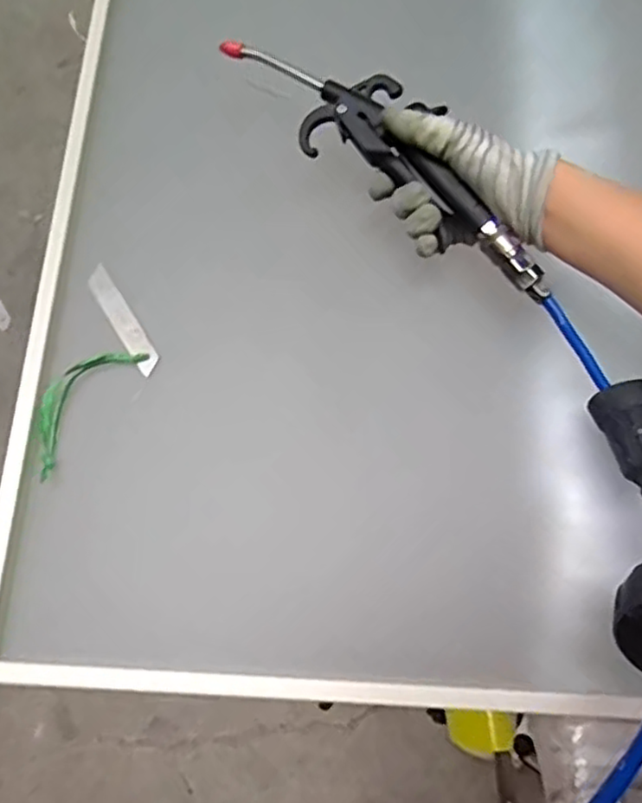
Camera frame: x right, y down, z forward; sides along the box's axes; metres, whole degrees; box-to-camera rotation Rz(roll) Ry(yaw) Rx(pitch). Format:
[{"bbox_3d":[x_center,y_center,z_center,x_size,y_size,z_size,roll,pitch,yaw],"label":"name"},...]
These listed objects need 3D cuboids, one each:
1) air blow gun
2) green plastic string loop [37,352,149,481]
[{"bbox_3d":[0.050,-0.188,0.504,0.072,0.025,0.310,-43,78,-13],"label":"air blow gun"},{"bbox_3d":[-0.183,-0.001,0.509,0.043,0.007,0.115,32,76,12],"label":"green plastic string loop"}]

